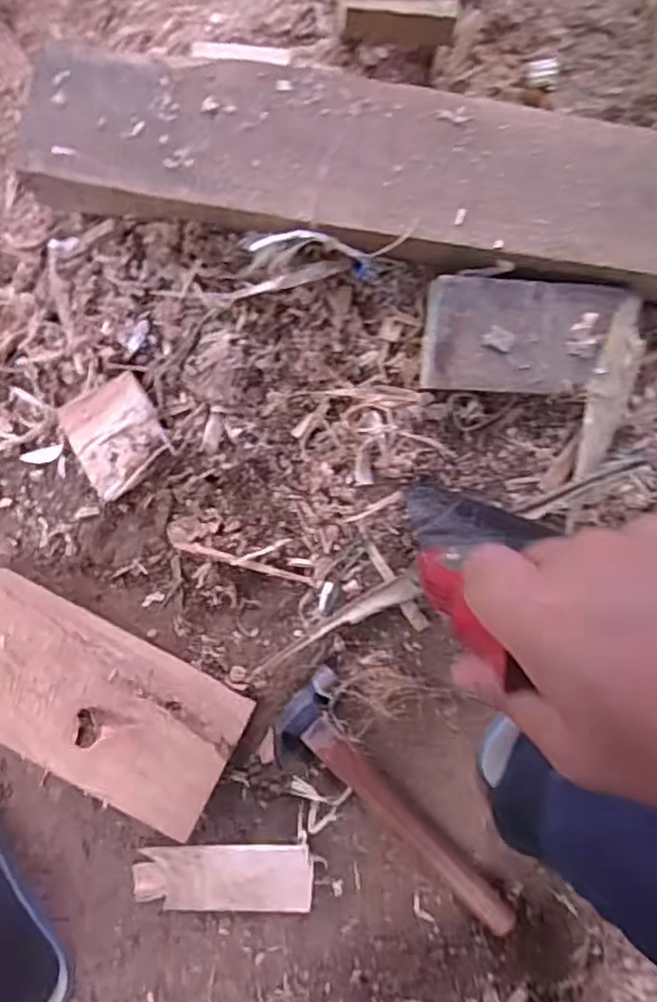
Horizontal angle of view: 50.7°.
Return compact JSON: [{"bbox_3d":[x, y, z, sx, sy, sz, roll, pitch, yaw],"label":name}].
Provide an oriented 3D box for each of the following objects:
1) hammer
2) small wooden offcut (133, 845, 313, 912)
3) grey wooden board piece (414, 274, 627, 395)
[{"bbox_3d":[0.061,0.279,0.616,0.078,0.023,0.274,-43,94,-2],"label":"hammer"},{"bbox_3d":[-0.093,0.334,0.611,0.154,0.013,0.058,1,91,-4],"label":"small wooden offcut"},{"bbox_3d":[0.162,-0.138,0.584,0.153,0.028,0.090,1,104,-4],"label":"grey wooden board piece"}]

